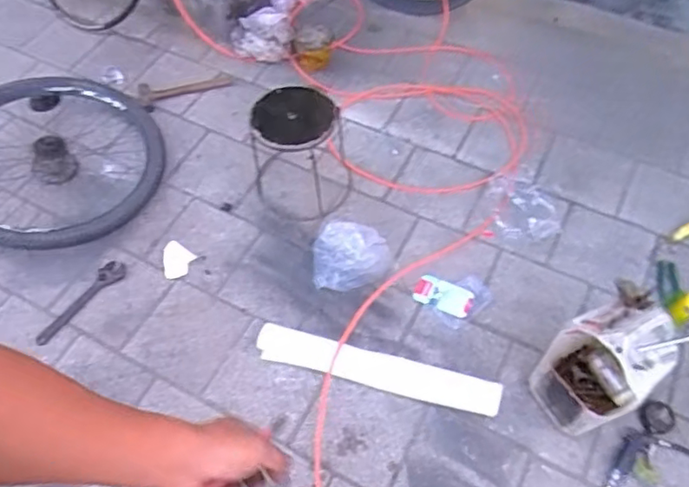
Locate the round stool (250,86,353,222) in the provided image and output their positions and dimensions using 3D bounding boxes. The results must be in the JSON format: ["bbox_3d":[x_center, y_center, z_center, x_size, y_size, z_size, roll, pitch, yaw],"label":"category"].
[{"bbox_3d":[-0.128,-0.289,1.644,0.280,0.277,0.294,-1,57,2],"label":"round stool"}]

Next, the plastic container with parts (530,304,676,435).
[{"bbox_3d":[0.546,0.265,1.276,0.203,0.322,0.212,-26,60,-13],"label":"plastic container with parts"}]

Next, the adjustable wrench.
[{"bbox_3d":[-0.708,0.155,1.569,0.063,0.026,0.283,35,65,22],"label":"adjustable wrench"}]

